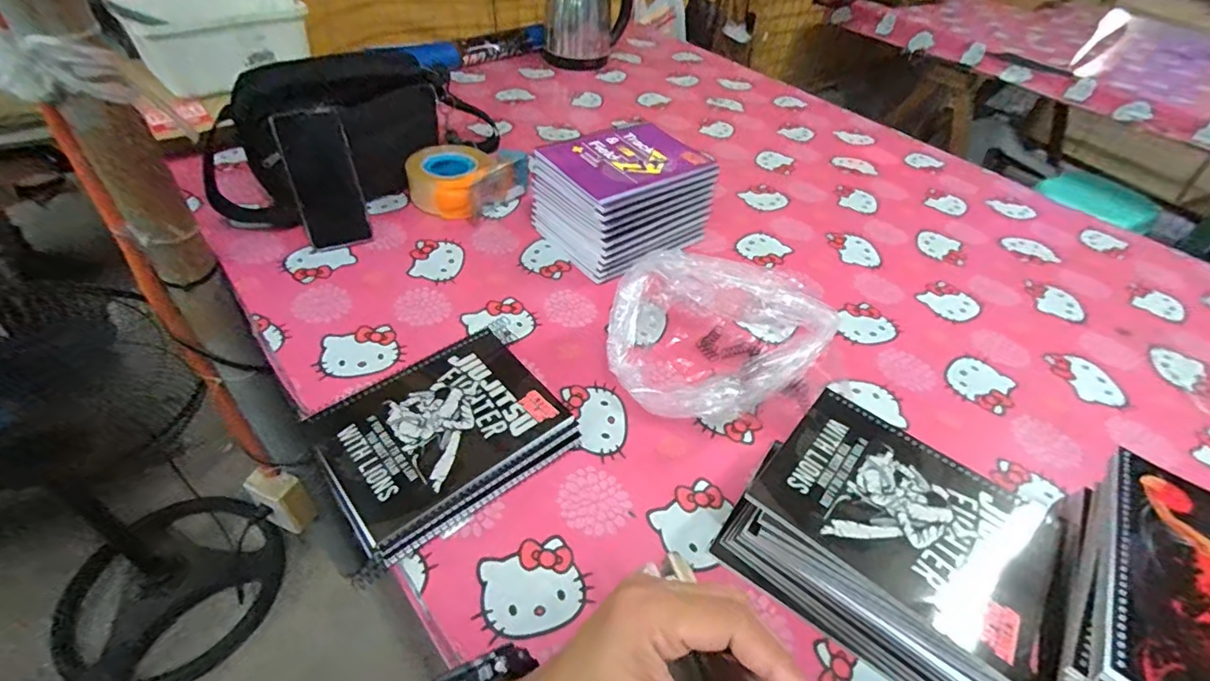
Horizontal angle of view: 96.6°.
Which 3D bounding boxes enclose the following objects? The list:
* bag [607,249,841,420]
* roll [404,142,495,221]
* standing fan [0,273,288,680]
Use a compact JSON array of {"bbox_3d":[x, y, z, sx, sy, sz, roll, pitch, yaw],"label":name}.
[{"bbox_3d":[0.106,-0.013,0.562,0.201,0.138,0.202,0,46,-7],"label":"bag"},{"bbox_3d":[-0.224,-0.229,0.784,0.118,0.062,0.114,-8,47,-15],"label":"roll"},{"bbox_3d":[-0.854,0.267,0.873,0.408,0.795,0.352,16,46,8],"label":"standing fan"}]

